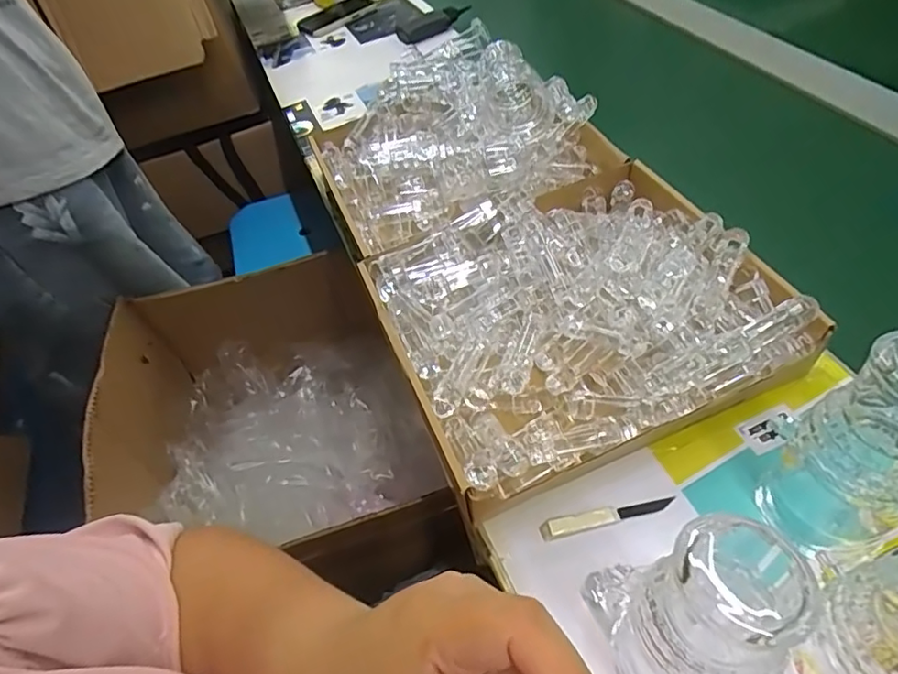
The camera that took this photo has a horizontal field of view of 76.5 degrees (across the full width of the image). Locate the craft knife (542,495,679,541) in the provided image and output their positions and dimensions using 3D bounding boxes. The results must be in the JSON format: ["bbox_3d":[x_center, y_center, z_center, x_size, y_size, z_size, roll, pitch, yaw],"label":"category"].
[{"bbox_3d":[0.116,0.132,0.420,0.097,0.007,0.013,-14,50,-2],"label":"craft knife"}]

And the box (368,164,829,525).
[{"bbox_3d":[0.108,-0.024,0.510,0.315,0.071,0.282,-22,51,-9],"label":"box"}]

